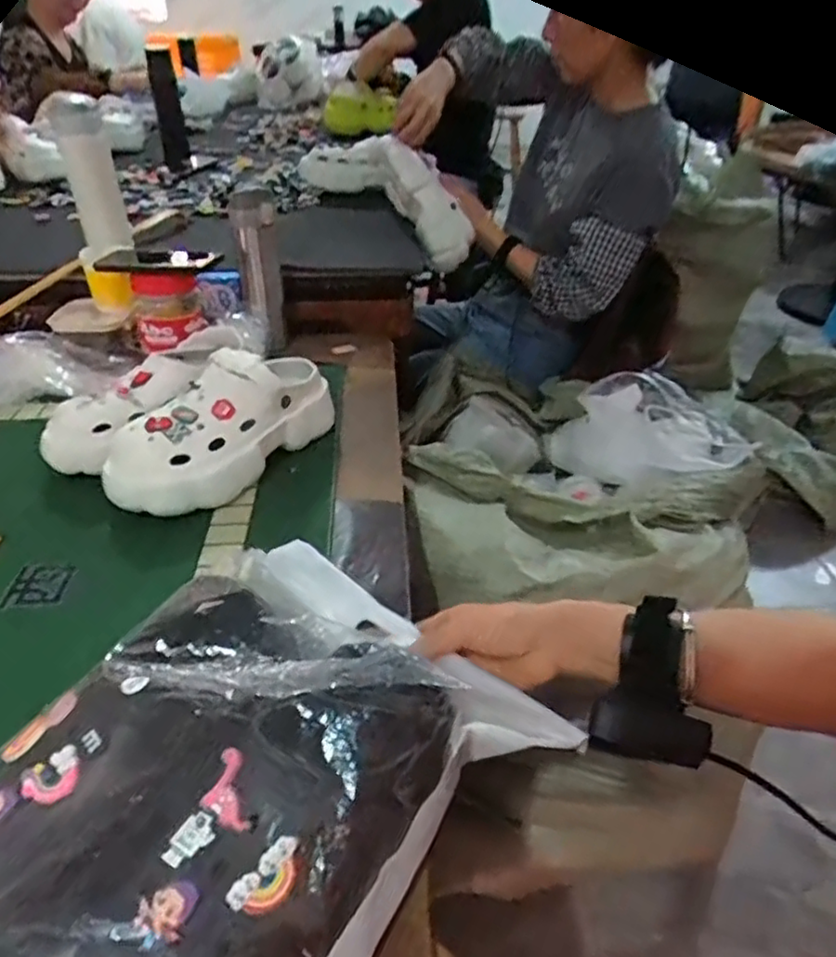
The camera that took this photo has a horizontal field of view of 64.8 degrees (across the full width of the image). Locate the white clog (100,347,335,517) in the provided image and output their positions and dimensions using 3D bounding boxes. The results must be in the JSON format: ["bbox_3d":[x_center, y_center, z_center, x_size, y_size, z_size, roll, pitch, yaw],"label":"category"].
[{"bbox_3d":[-0.211,-0.064,0.726,0.102,0.117,0.261,20,41,24],"label":"white clog"}]

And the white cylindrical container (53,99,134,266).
[{"bbox_3d":[-0.465,-0.417,0.939,0.067,0.208,0.071,-15,40,-20],"label":"white cylindrical container"}]

